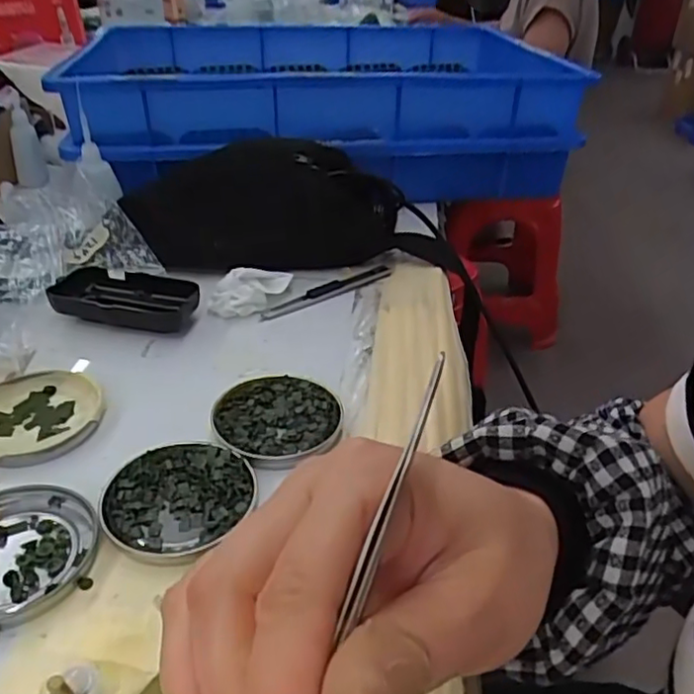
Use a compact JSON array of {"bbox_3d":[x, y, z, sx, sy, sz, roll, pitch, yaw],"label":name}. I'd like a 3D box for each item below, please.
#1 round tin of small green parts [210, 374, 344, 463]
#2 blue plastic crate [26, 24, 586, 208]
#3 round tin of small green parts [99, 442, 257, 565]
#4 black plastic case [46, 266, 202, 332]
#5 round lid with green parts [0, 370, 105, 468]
[{"bbox_3d":[-0.043,0.042,0.401,0.076,0.010,0.081,2,34,-1],"label":"round tin of small green parts"},{"bbox_3d":[-0.043,-0.303,0.799,0.522,0.132,0.382,-6,34,-11],"label":"blue plastic crate"},{"bbox_3d":[-0.091,0.079,0.342,0.073,0.009,0.077,2,34,-1],"label":"round tin of small green parts"},{"bbox_3d":[-0.171,-0.035,0.499,0.112,0.025,0.052,6,34,4],"label":"black plastic case"},{"bbox_3d":[-0.195,0.041,0.398,0.076,0.014,0.080,2,34,-1],"label":"round lid with green parts"}]

